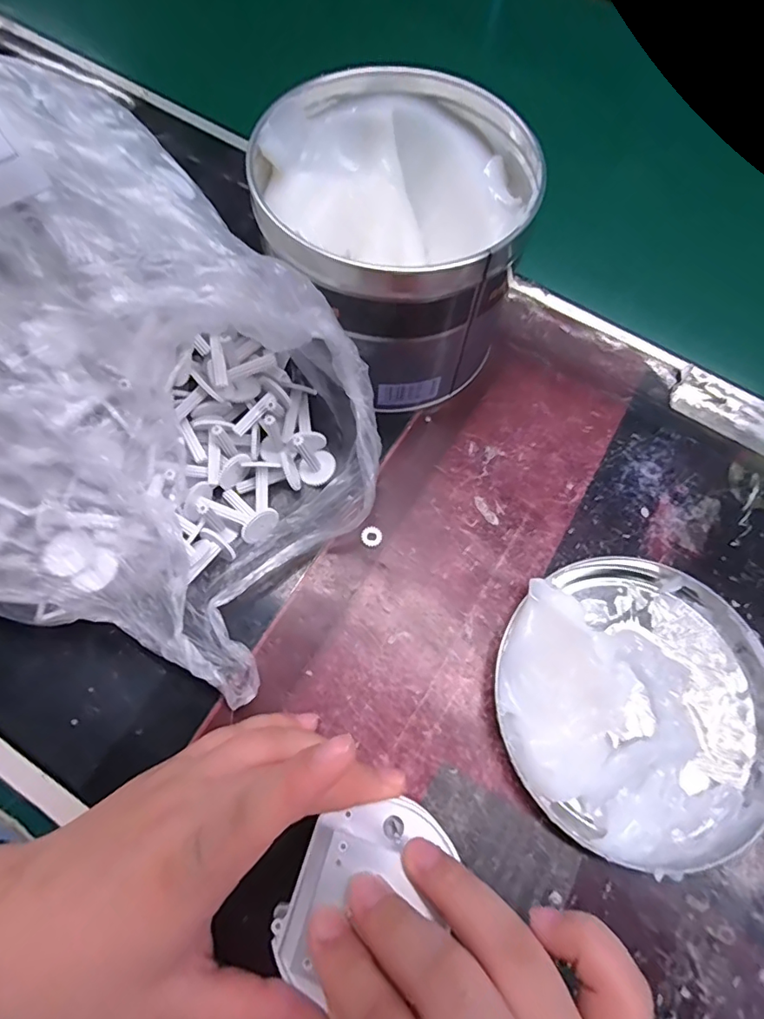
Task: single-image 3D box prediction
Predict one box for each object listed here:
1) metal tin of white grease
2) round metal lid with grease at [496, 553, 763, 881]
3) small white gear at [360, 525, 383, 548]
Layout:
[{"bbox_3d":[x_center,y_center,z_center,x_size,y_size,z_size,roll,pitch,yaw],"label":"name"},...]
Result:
[{"bbox_3d":[0.011,-0.138,0.269,0.126,0.097,0.120,1,69,-3],"label":"metal tin of white grease"},{"bbox_3d":[0.117,0.084,0.227,0.126,0.029,0.127,1,69,-3],"label":"round metal lid with grease"},{"bbox_3d":[-0.005,0.014,0.262,0.011,0.004,0.011,1,69,-3],"label":"small white gear"}]

